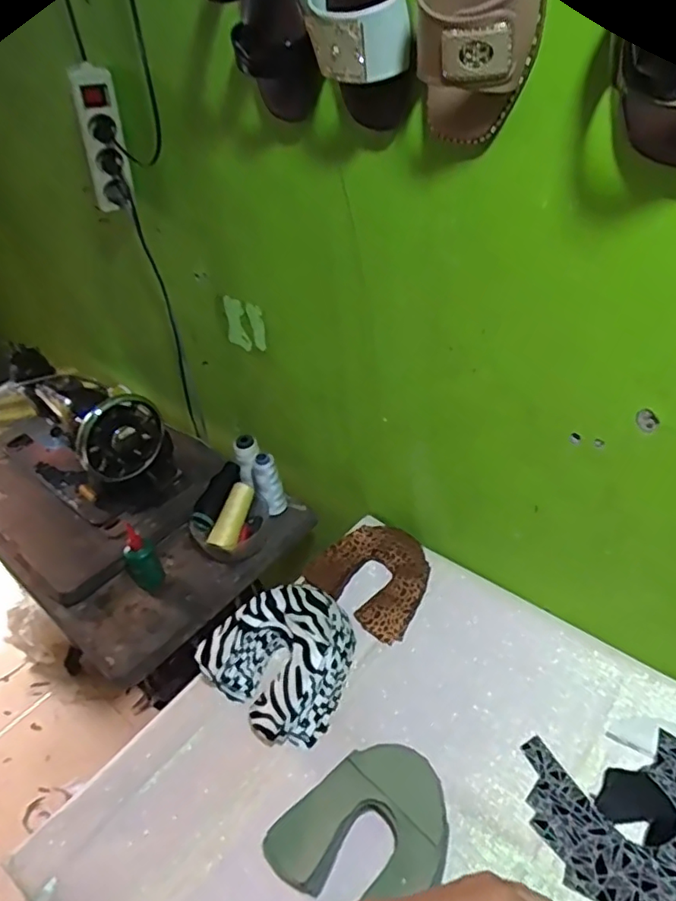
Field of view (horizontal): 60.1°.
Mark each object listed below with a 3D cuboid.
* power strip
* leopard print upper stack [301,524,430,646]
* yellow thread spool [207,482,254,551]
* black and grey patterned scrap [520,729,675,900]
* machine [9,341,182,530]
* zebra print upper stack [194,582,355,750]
[{"bbox_3d":[-0.319,-0.420,0.803,0.055,0.221,0.043,-29,67,-24],"label":"power strip"},{"bbox_3d":[0.058,0.175,0.849,0.168,0.039,0.153,29,51,36],"label":"leopard print upper stack"},{"bbox_3d":[-0.166,0.104,0.920,0.039,0.035,0.118,8,54,18],"label":"yellow thread spool"},{"bbox_3d":[0.302,0.368,0.579,0.206,0.021,0.171,2,40,12],"label":"black and grey patterned scrap"},{"bbox_3d":[-0.447,-0.041,1.024,0.322,0.210,0.172,25,49,34],"label":"machine"},{"bbox_3d":[-0.061,0.255,0.743,0.176,0.075,0.180,27,50,35],"label":"zebra print upper stack"}]

